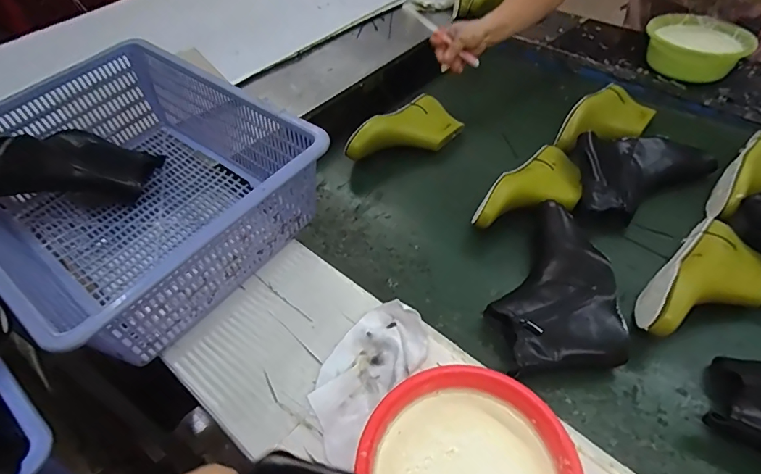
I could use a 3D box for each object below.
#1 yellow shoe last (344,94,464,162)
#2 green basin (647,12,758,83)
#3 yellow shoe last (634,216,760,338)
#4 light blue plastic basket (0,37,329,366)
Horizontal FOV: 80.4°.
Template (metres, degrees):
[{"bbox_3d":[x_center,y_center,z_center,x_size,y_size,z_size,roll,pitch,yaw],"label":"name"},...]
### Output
[{"bbox_3d":[0.048,-0.181,0.817,0.101,0.078,0.219,31,59,27],"label":"yellow shoe last"},{"bbox_3d":[0.651,-0.389,0.937,0.182,0.079,0.182,-2,50,3],"label":"green basin"},{"bbox_3d":[0.419,0.064,0.577,0.229,0.075,0.110,-36,56,-23],"label":"yellow shoe last"},{"bbox_3d":[-0.329,-0.085,0.651,0.466,0.160,0.416,31,58,27],"label":"light blue plastic basket"}]

